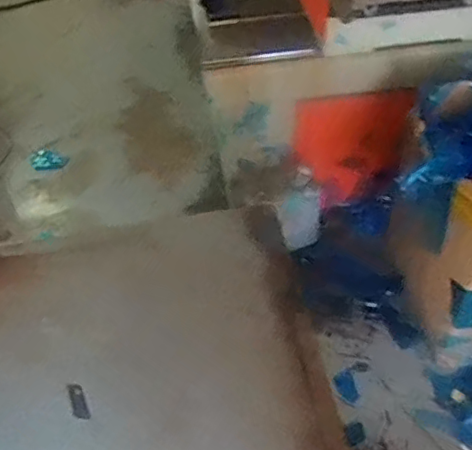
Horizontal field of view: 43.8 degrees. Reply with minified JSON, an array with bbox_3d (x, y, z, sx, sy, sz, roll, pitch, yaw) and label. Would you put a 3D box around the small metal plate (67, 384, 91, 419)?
[{"bbox_3d":[-0.173,0.193,0.645,0.016,0.004,0.047,-20,49,-15],"label":"small metal plate"}]

